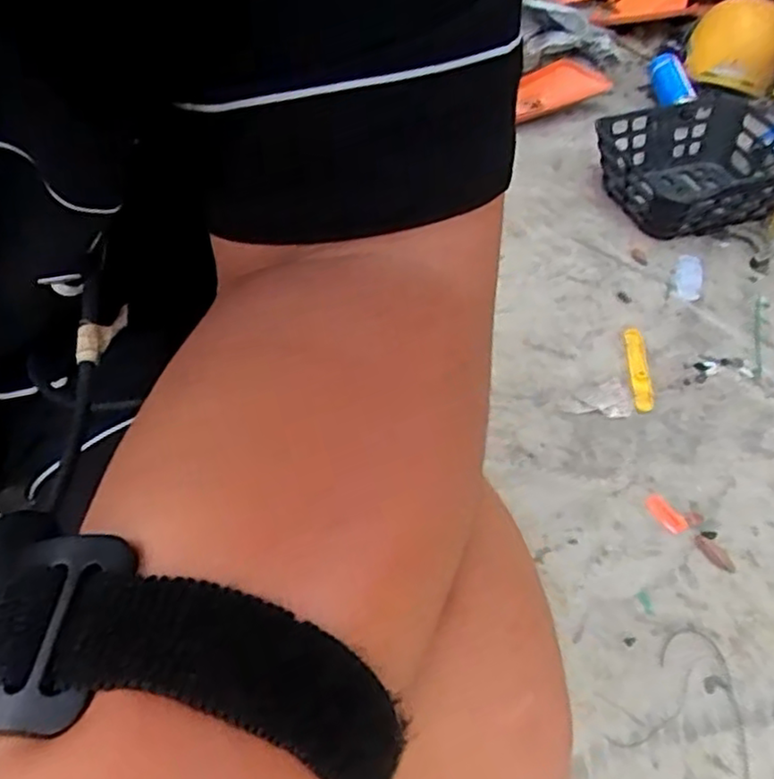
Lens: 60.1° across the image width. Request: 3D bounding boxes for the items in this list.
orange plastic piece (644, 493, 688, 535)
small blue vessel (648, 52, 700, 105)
[{"bbox_3d":[0.354,0.158,0.847,0.025,0.014,0.054,-23,55,-20],"label":"orange plastic piece"},{"bbox_3d":[0.576,-0.630,1.362,0.054,0.043,0.193,4,50,1],"label":"small blue vessel"}]

